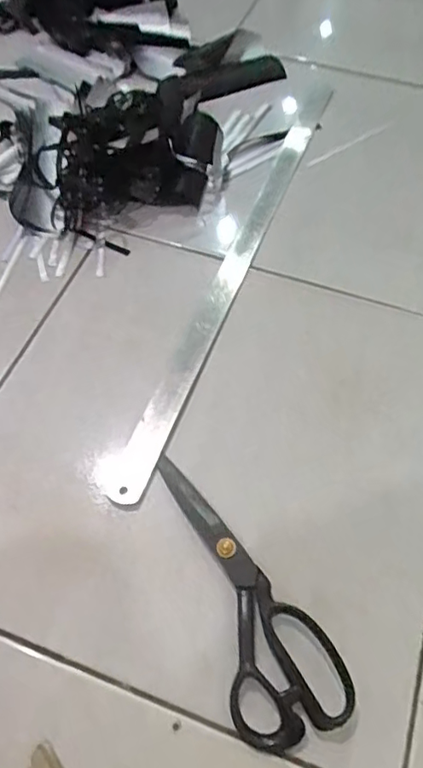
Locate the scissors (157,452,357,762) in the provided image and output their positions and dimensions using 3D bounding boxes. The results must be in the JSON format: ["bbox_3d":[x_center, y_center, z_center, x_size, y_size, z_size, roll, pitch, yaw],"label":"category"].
[{"bbox_3d":[0.026,0.143,0.419,0.078,0.016,0.216,-17,59,-10],"label":"scissors"}]

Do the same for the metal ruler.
[{"bbox_3d":[0.036,-0.134,0.595,0.034,0.009,0.578,19,60,12],"label":"metal ruler"}]

